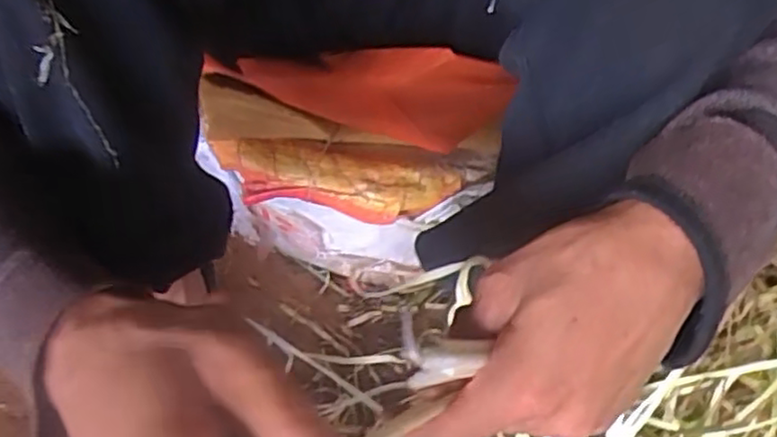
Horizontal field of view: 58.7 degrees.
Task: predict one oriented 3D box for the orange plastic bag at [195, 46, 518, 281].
[{"bbox_3d":[-0.036,-0.035,0.558,0.230,0.228,0.057,8,49,0],"label":"orange plastic bag"}]

